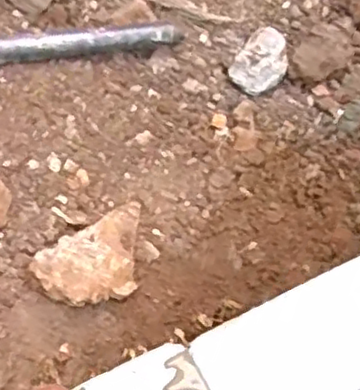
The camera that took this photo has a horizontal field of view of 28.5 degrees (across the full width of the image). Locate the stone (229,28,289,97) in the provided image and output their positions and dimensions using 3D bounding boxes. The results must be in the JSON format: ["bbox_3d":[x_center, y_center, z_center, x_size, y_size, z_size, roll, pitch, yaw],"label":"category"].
[{"bbox_3d":[0.091,-0.149,0.780,0.049,0.037,0.068,33,60,16],"label":"stone"}]

